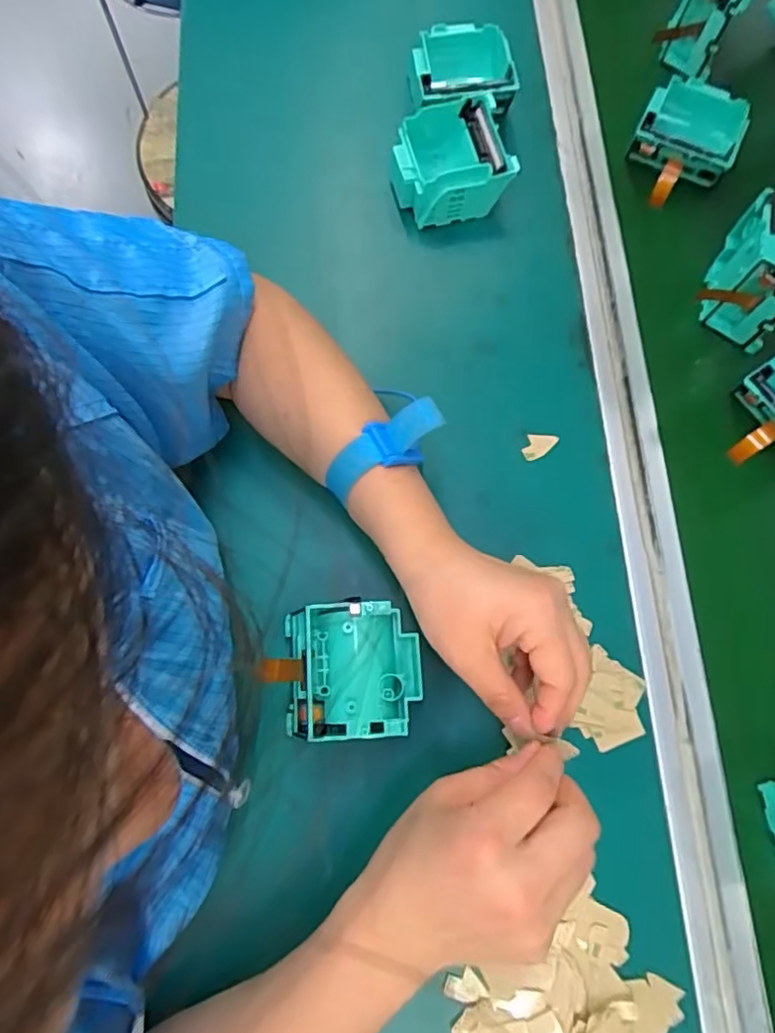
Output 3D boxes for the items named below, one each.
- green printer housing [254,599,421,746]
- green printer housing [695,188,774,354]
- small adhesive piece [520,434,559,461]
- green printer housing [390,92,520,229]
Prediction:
[{"bbox_3d":[-0.025,0.089,0.349,0.085,0.045,0.074,-3,75,-2],"label":"green printer housing"},{"bbox_3d":[0.253,-0.165,0.400,0.058,0.084,0.066,30,77,6],"label":"green printer housing"},{"bbox_3d":[0.103,-0.049,0.403,0.024,0.004,0.017,-43,80,-11],"label":"small adhesive piece"},{"bbox_3d":[0.044,-0.263,0.439,0.082,0.041,0.085,-14,76,-5],"label":"green printer housing"}]

